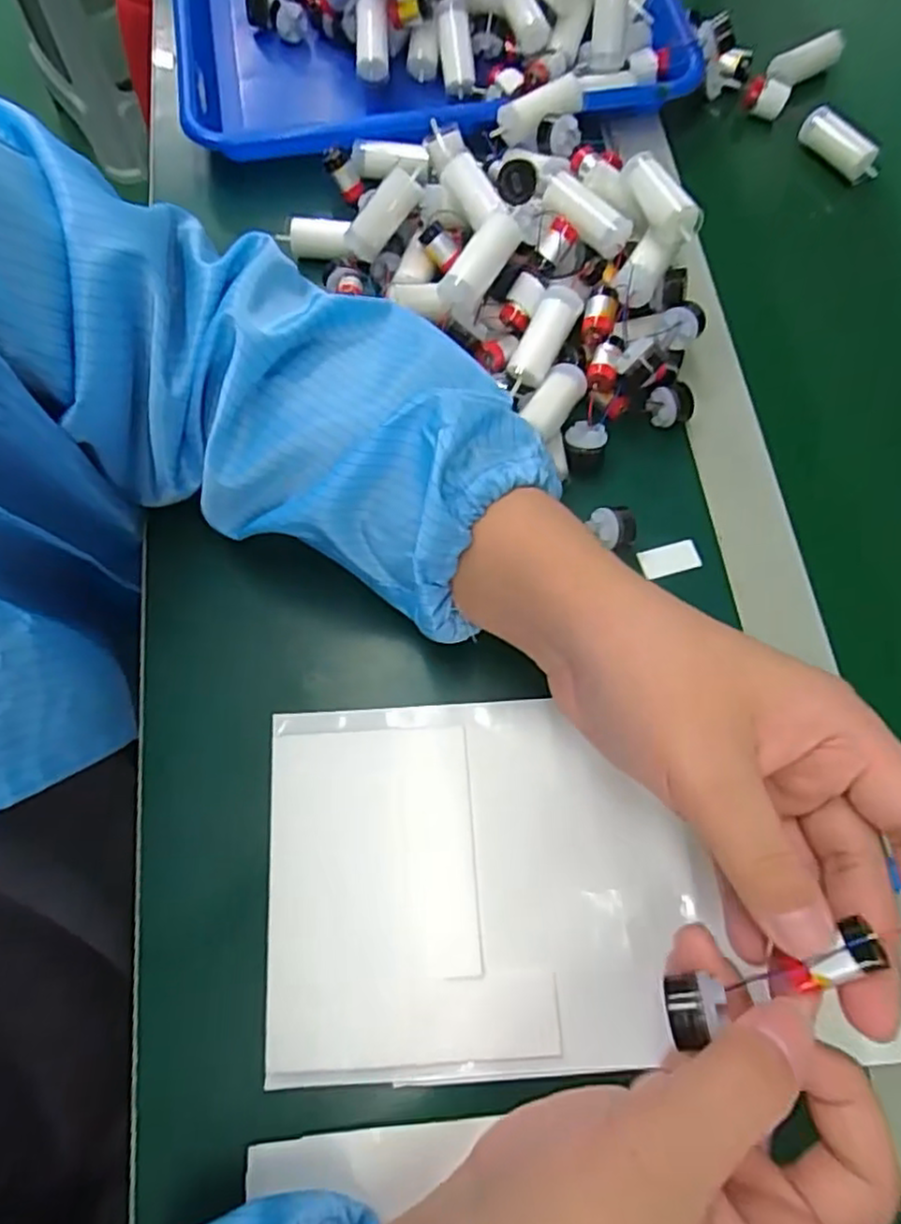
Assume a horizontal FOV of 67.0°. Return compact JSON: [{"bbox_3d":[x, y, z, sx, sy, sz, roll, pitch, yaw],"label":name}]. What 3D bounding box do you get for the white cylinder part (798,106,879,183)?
[{"bbox_3d":[0.254,-0.304,0.439,0.019,0.017,0.054,-38,75,-12],"label":"white cylinder part"}]

